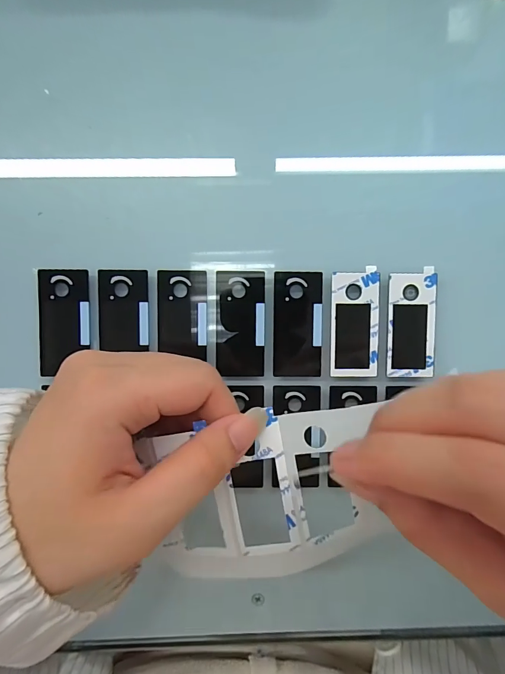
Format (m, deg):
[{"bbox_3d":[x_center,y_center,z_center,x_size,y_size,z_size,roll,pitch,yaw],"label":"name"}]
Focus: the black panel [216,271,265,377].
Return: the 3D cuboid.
[{"bbox_3d":[-0.007,-0.007,0.211,0.027,0.004,0.059,0,93,-2],"label":"black panel"}]

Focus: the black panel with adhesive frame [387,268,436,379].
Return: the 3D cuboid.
[{"bbox_3d":[0.091,-0.007,0.213,0.027,0.004,0.060,0,93,-2],"label":"black panel with adhesive frame"}]

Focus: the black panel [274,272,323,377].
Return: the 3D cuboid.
[{"bbox_3d":[0.026,-0.007,0.212,0.027,0.004,0.059,0,93,-2],"label":"black panel"}]

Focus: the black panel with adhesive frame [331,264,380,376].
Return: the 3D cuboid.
[{"bbox_3d":[0.059,-0.008,0.214,0.027,0.004,0.060,0,93,-2],"label":"black panel with adhesive frame"}]

